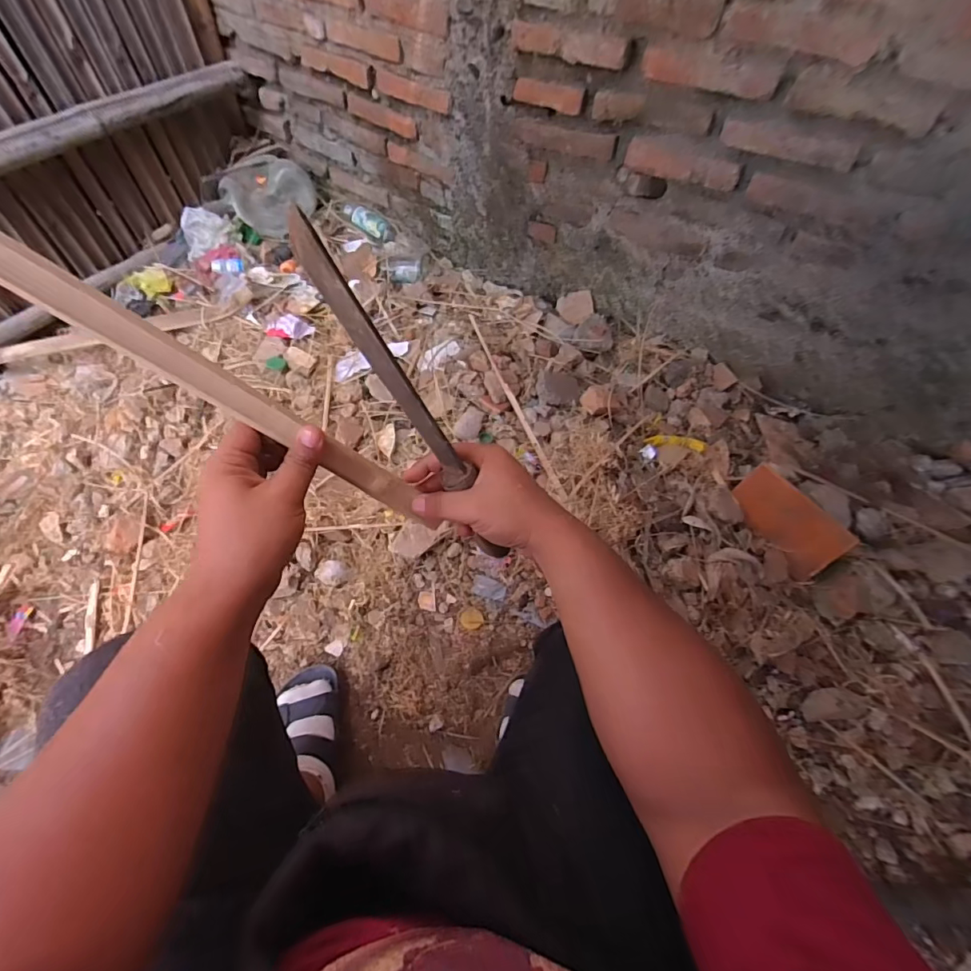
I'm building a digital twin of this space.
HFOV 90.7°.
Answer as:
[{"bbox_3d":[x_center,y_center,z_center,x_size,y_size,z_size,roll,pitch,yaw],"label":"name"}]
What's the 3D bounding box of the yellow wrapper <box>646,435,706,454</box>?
[{"bbox_3d":[0.405,-0.093,1.024,0.119,0.005,0.038,11,56,20],"label":"yellow wrapper"}]

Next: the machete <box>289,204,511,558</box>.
[{"bbox_3d":[-0.051,-0.049,0.372,0.024,0.309,0.017,9,50,44],"label":"machete"}]

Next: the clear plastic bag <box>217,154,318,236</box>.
[{"bbox_3d":[-0.605,-0.800,1.324,0.228,0.102,0.201,22,59,11],"label":"clear plastic bag"}]

